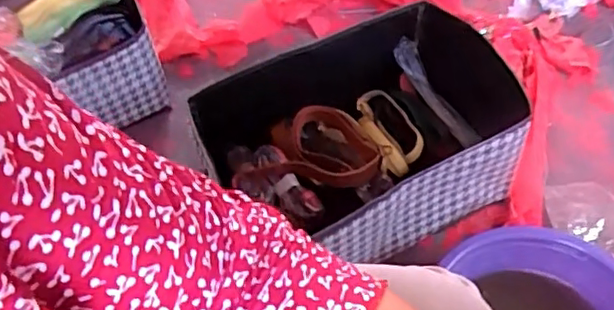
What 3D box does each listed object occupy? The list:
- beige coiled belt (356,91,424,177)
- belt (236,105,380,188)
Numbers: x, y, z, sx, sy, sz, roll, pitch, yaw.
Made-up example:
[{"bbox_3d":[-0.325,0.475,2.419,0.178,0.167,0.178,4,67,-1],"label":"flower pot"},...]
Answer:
[{"bbox_3d":[0.129,-0.039,0.971,0.085,0.044,0.192,-7,37,-2],"label":"beige coiled belt"},{"bbox_3d":[0.006,-0.010,0.932,0.202,0.068,0.156,0,55,2],"label":"belt"}]

